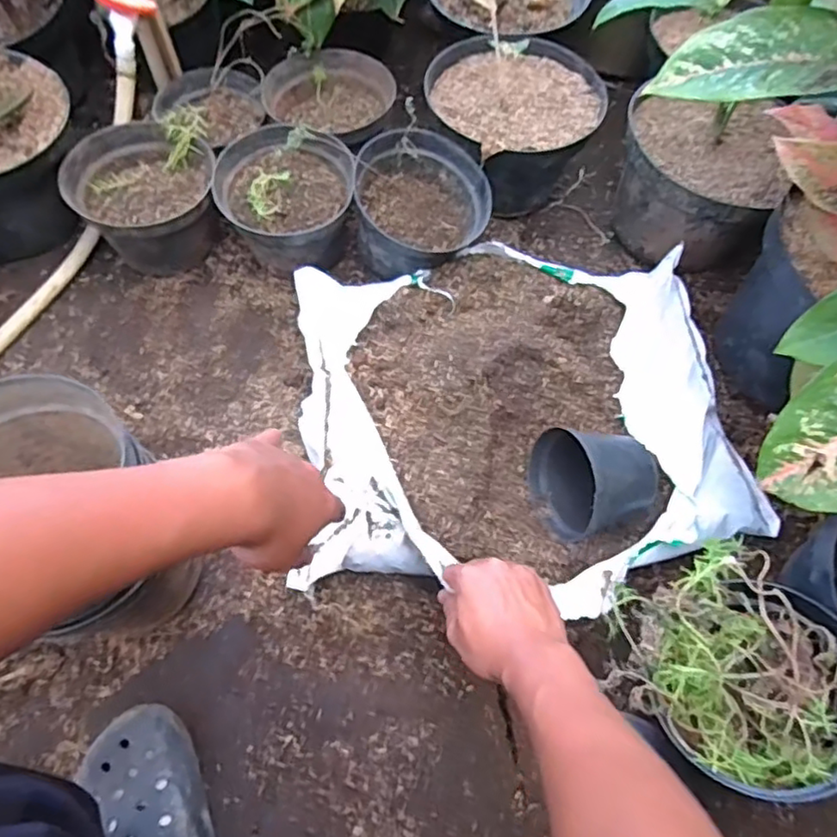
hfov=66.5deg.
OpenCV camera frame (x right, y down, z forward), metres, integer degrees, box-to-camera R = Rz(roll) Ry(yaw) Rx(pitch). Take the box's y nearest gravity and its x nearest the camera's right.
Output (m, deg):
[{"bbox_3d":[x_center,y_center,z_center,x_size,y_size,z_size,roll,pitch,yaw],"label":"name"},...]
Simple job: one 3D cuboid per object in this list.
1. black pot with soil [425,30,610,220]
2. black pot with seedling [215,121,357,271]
[{"bbox_3d":[0.123,-0.401,0.887,0.223,0.136,0.226,1,64,-3],"label":"black pot with soil"},{"bbox_3d":[-0.165,-0.273,0.826,0.162,0.143,0.171,1,64,-3],"label":"black pot with seedling"}]

